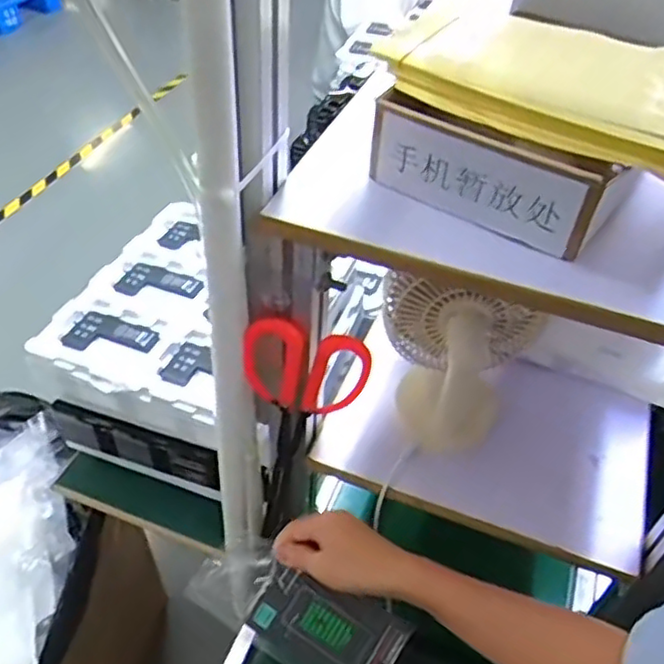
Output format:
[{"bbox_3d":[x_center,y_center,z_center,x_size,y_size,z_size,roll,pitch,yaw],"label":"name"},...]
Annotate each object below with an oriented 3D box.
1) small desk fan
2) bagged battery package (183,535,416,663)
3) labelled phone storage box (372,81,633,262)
[{"bbox_3d":[0.102,0.022,0.630,0.141,0.169,0.078,20,47,15],"label":"small desk fan"},{"bbox_3d":[-0.034,0.262,0.618,0.194,0.012,0.092,27,90,8],"label":"bagged battery package"},{"bbox_3d":[0.108,-0.114,0.467,0.161,0.059,0.054,28,50,22],"label":"labelled phone storage box"}]

